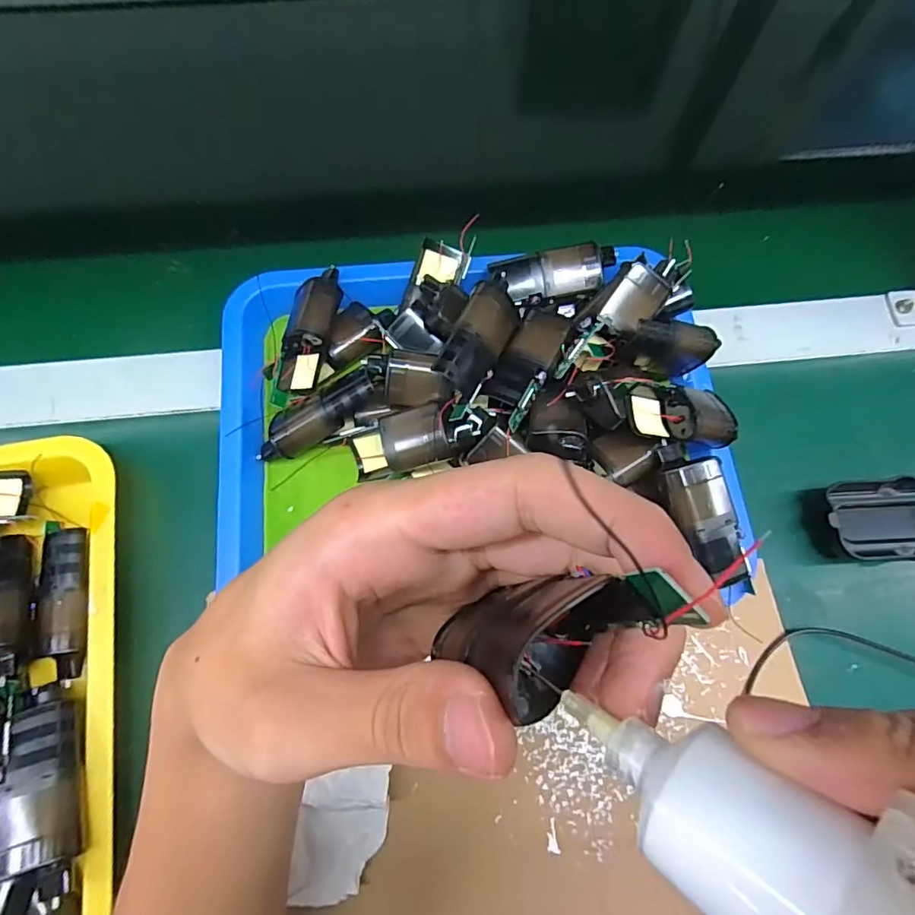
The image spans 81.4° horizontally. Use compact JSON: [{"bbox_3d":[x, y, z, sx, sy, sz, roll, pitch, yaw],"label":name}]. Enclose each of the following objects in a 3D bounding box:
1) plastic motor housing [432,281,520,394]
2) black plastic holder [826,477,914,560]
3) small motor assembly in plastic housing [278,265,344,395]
[{"bbox_3d":[0.014,-0.074,0.330,0.032,0.025,0.075,22,74,6],"label":"plastic motor housing"},{"bbox_3d":[0.298,0.040,0.358,0.110,0.024,0.053,-3,71,-3],"label":"black plastic holder"},{"bbox_3d":[-0.102,-0.089,0.368,0.029,0.029,0.086,16,74,-21],"label":"small motor assembly in plastic housing"}]

